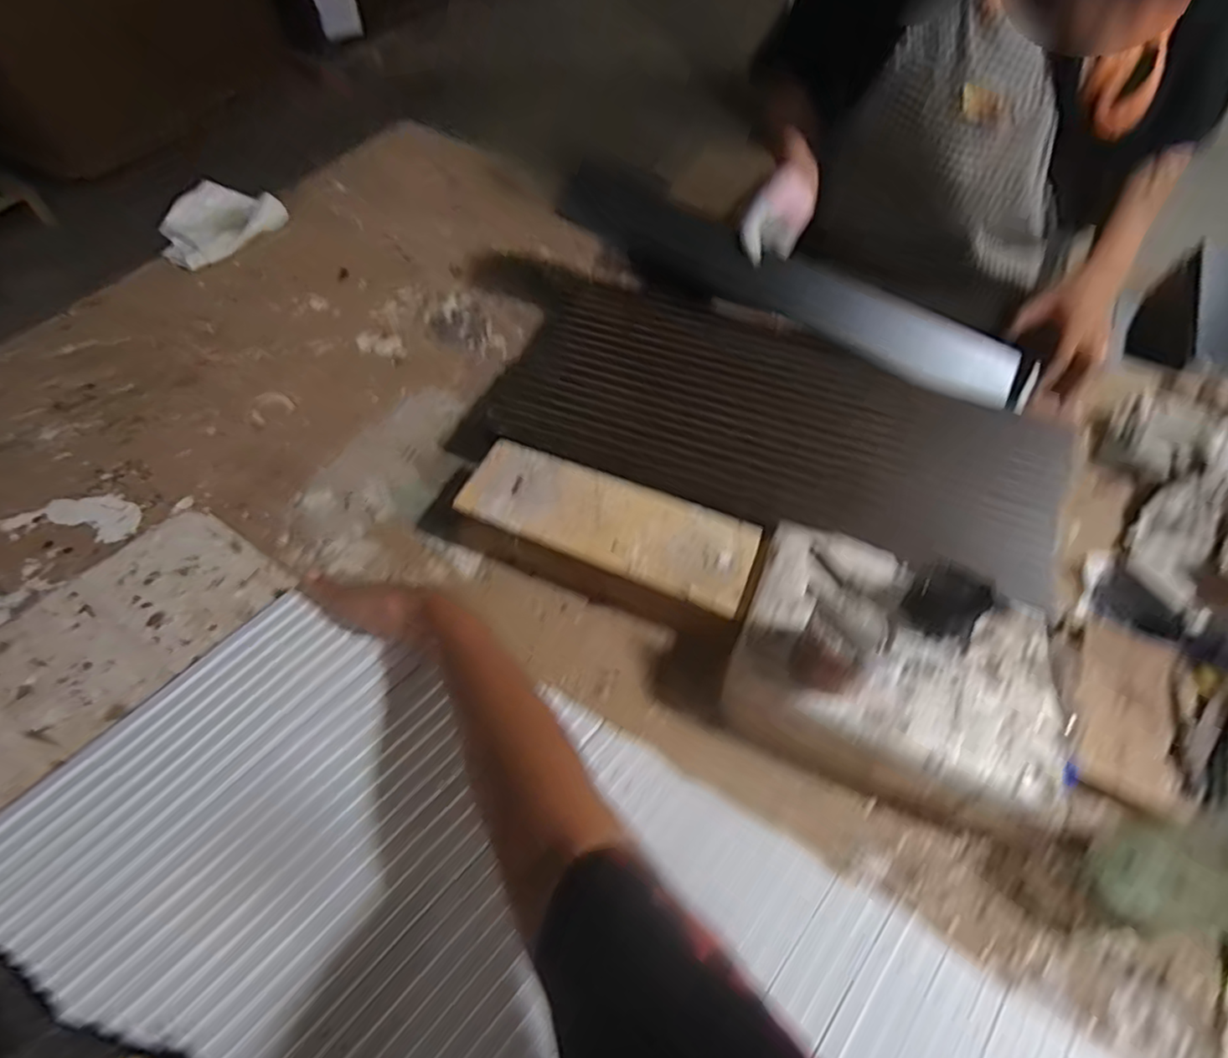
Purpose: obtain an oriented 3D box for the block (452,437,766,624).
[{"bbox_3d":[-0.007,0.008,0.685,0.315,0.075,0.121,19,58,12],"label":"block"}]

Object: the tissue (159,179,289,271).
[{"bbox_3d":[-0.548,-0.422,0.863,0.085,0.054,0.170,20,58,13],"label":"tissue"}]

